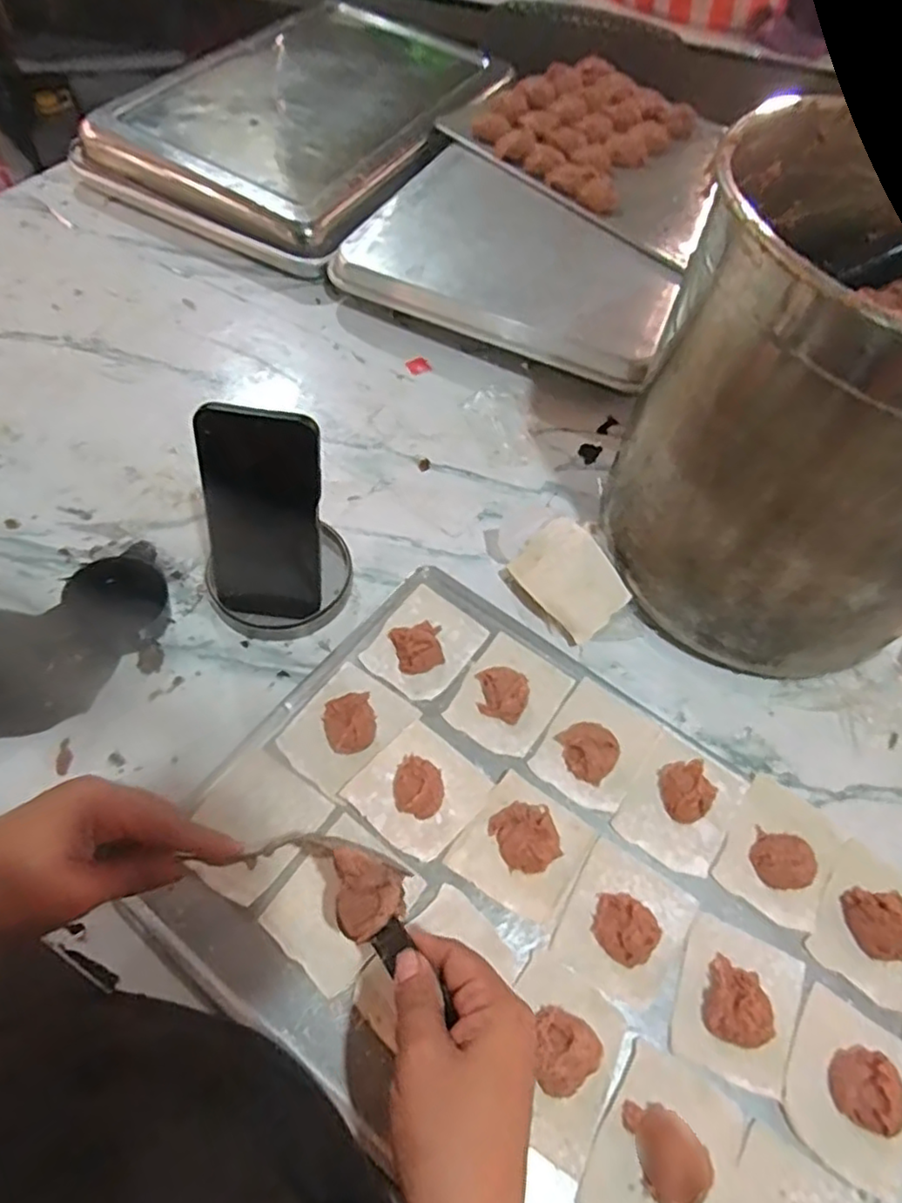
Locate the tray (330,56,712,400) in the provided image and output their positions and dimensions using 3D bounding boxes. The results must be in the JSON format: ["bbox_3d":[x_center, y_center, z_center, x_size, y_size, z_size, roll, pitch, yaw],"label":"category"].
[{"bbox_3d":[0.138,-0.532,0.830,0.364,0.047,0.602,19,62,9],"label":"tray"}]

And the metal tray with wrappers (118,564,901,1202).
[{"bbox_3d":[0.068,0.190,0.418,0.448,0.026,0.330,33,59,16],"label":"metal tray with wrappers"}]

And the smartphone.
[{"bbox_3d":[-0.137,-0.063,0.481,0.079,0.156,0.013,-4,29,-15],"label":"smartphone"}]

